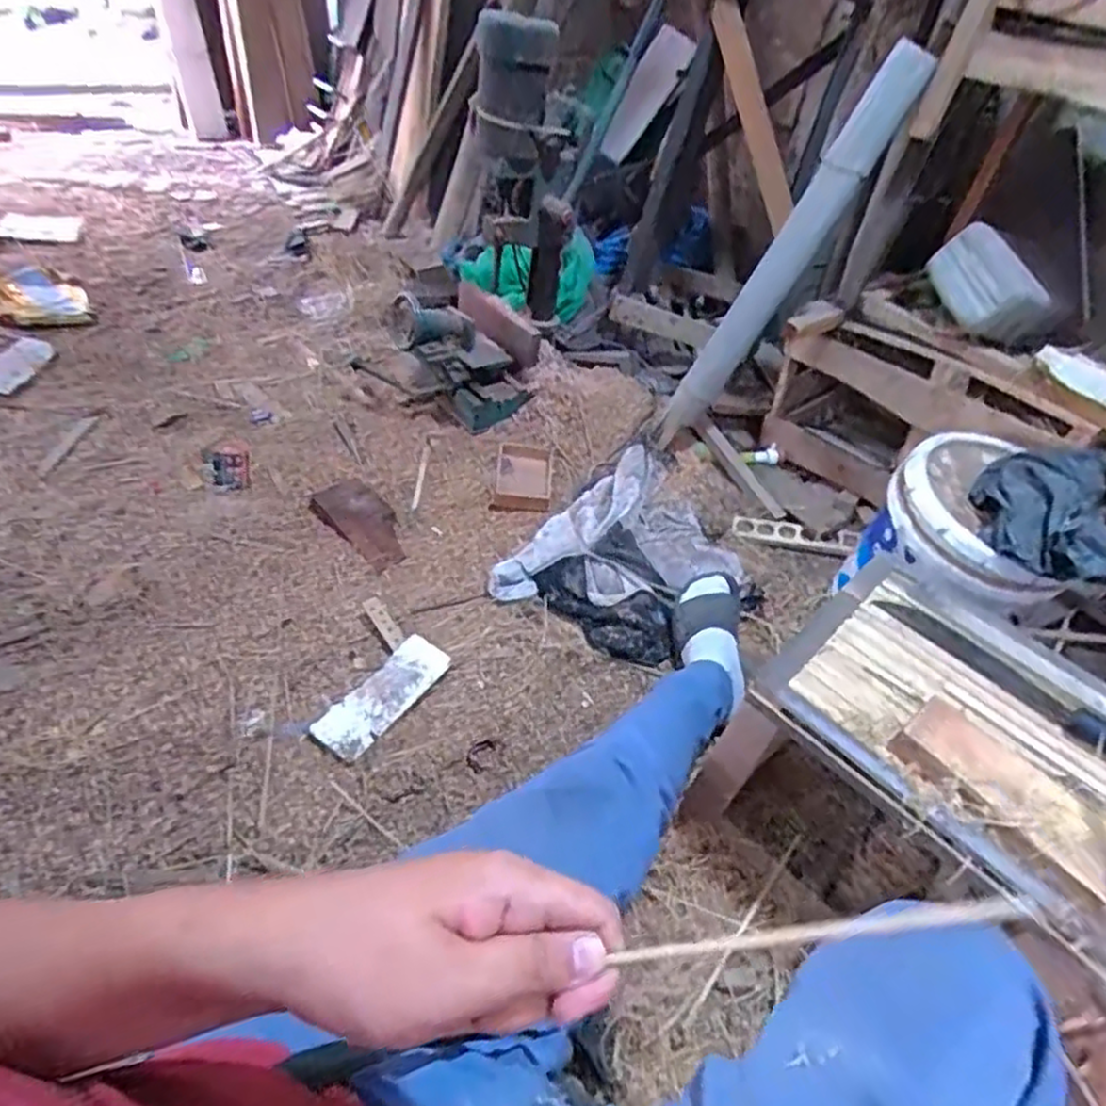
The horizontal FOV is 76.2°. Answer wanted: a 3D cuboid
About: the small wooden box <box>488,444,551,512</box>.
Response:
[{"bbox_3d":[-0.062,-0.158,1.481,0.116,0.038,0.178,5,45,2],"label":"small wooden box"}]

